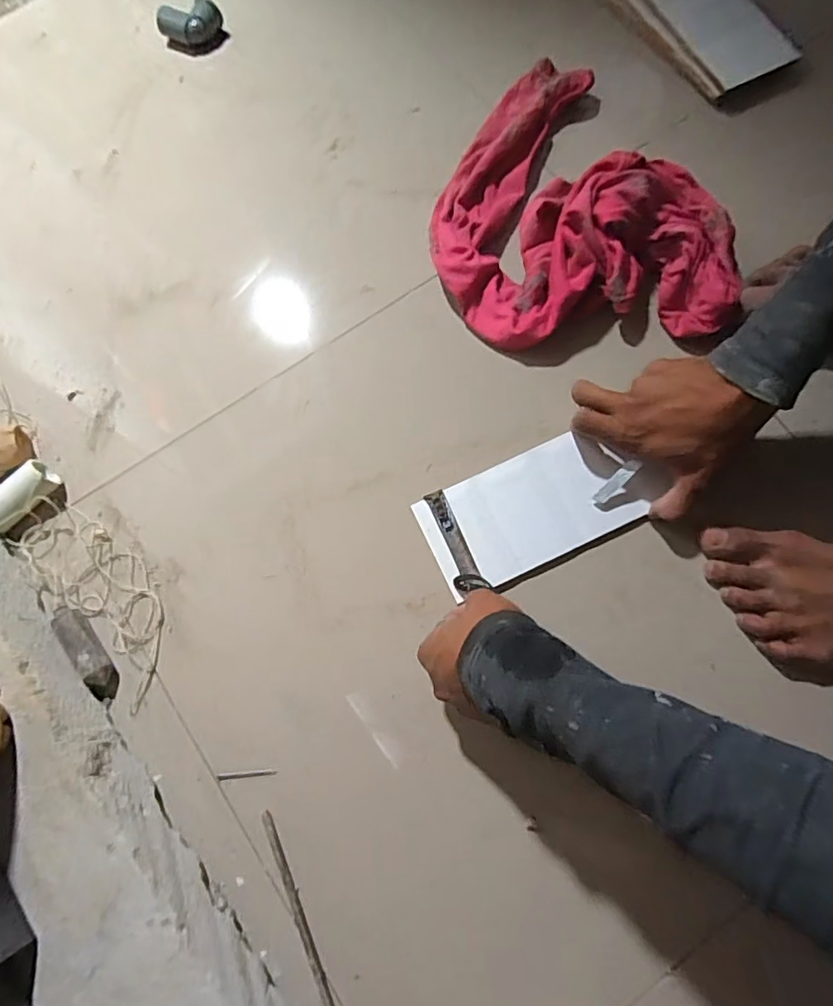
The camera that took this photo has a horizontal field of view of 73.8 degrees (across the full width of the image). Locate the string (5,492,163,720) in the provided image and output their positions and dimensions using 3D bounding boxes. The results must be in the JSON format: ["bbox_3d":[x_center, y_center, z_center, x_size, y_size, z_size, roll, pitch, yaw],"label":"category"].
[{"bbox_3d":[-0.285,0.079,0.502,0.075,0.015,0.202,-42,80,-7],"label":"string"}]

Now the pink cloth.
[{"bbox_3d":[0.152,-0.319,0.563,0.275,0.073,0.328,-5,78,0],"label":"pink cloth"}]

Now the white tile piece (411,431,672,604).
[{"bbox_3d":[0.111,0.000,0.497,0.208,0.013,0.098,-24,78,-4],"label":"white tile piece"}]

